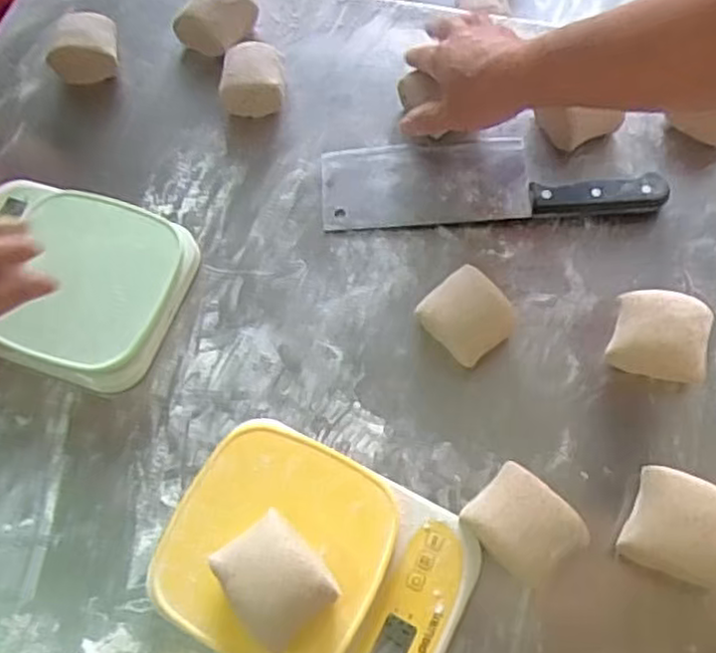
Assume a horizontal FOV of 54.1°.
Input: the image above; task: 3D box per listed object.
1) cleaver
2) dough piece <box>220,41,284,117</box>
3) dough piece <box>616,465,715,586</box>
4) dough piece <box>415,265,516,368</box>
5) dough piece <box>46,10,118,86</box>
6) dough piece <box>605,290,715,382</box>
[{"bbox_3d":[0.108,-0.128,0.598,0.277,0.022,0.082,-2,66,2],"label":"cleaver"},{"bbox_3d":[-0.098,-0.223,0.642,0.057,0.040,0.067,0,66,3],"label":"dough piece"},{"bbox_3d":[0.216,0.132,0.465,0.068,0.039,0.061,19,68,11],"label":"dough piece"},{"bbox_3d":[0.084,-0.007,0.536,0.055,0.038,0.060,-40,70,-14],"label":"dough piece"},{"bbox_3d":[-0.261,-0.266,0.672,0.062,0.043,0.054,-4,66,1],"label":"dough piece"},{"bbox_3d":[0.226,0.007,0.527,0.067,0.041,0.056,12,67,8],"label":"dough piece"}]

